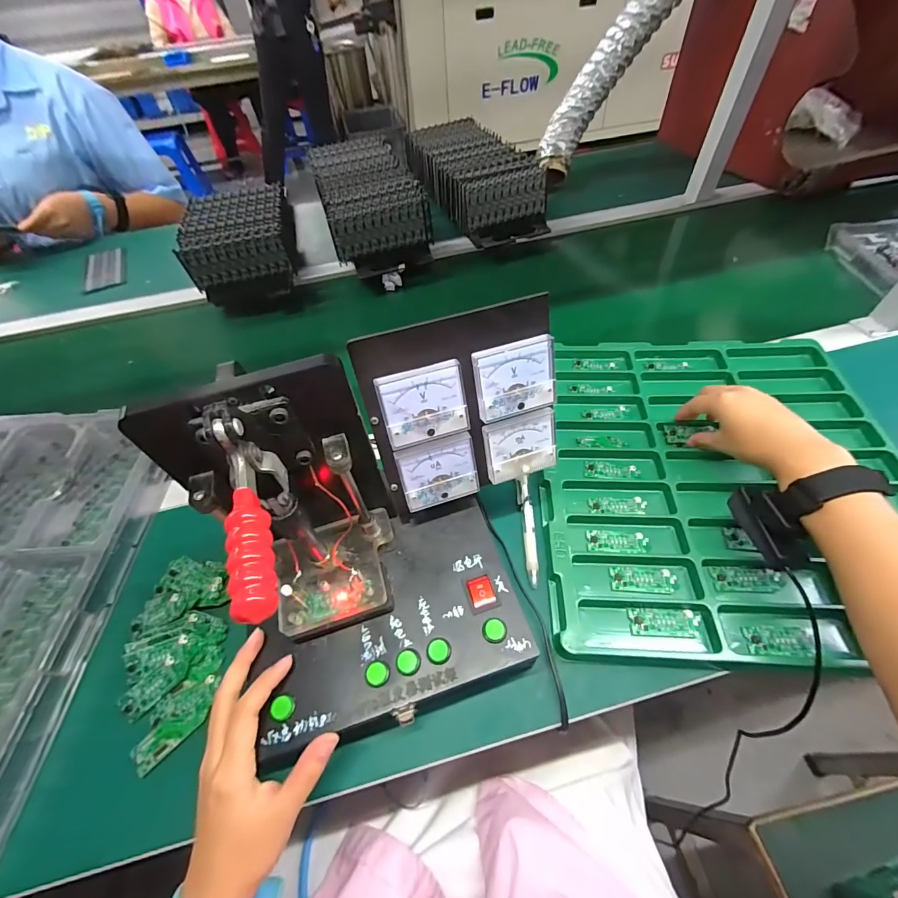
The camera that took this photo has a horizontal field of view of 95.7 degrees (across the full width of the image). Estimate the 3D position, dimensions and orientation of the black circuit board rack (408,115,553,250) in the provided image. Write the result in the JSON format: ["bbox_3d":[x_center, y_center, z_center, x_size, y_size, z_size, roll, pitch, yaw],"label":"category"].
[{"bbox_3d":[0.047,-0.555,0.832,0.177,0.090,0.396,-22,55,-11],"label":"black circuit board rack"}]

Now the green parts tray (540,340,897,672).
[{"bbox_3d":[0.287,0.020,0.450,0.378,0.037,0.403,-1,53,4],"label":"green parts tray"}]

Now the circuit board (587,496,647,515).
[{"bbox_3d":[0.176,0.059,0.425,0.058,0.004,0.020,-2,53,3],"label":"circuit board"}]

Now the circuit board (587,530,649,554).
[{"bbox_3d":[0.166,0.091,0.399,0.057,0.004,0.023,2,53,6],"label":"circuit board"}]

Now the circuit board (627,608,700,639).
[{"bbox_3d":[0.186,0.151,0.352,0.057,0.004,0.024,1,53,5],"label":"circuit board"}]

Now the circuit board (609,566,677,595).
[{"bbox_3d":[0.180,0.121,0.376,0.057,0.004,0.024,2,53,6],"label":"circuit board"}]

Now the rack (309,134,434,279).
[{"bbox_3d":[-0.158,-0.494,0.800,0.165,0.081,0.407,-15,54,-7],"label":"rack"}]

